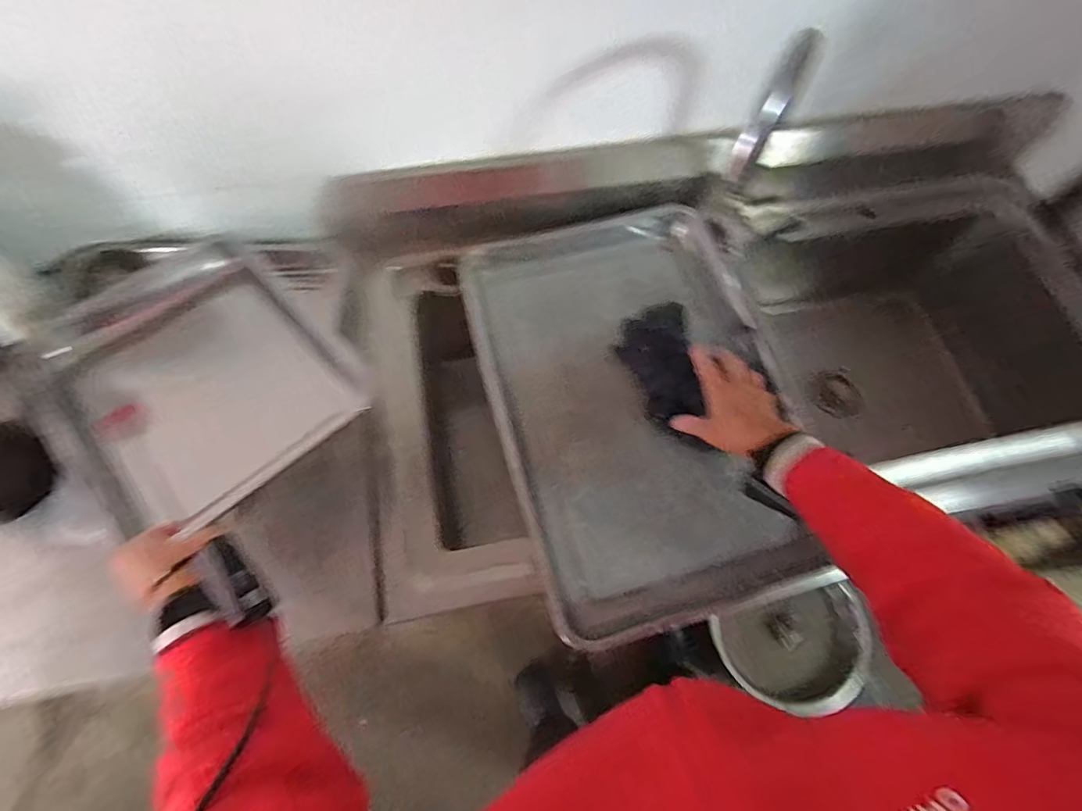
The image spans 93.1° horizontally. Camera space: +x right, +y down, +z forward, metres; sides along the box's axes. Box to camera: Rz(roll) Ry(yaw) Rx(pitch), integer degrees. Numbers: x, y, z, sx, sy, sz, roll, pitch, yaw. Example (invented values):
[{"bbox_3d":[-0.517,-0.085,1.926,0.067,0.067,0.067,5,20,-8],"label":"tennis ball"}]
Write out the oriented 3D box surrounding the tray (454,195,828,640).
[{"bbox_3d":[0.137,-0.020,0.710,0.395,0.045,0.581,-14,68,-8],"label":"tray"}]

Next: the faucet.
[{"bbox_3d":[0.253,-0.325,0.558,0.035,0.061,0.182,31,84,10],"label":"faucet"}]

